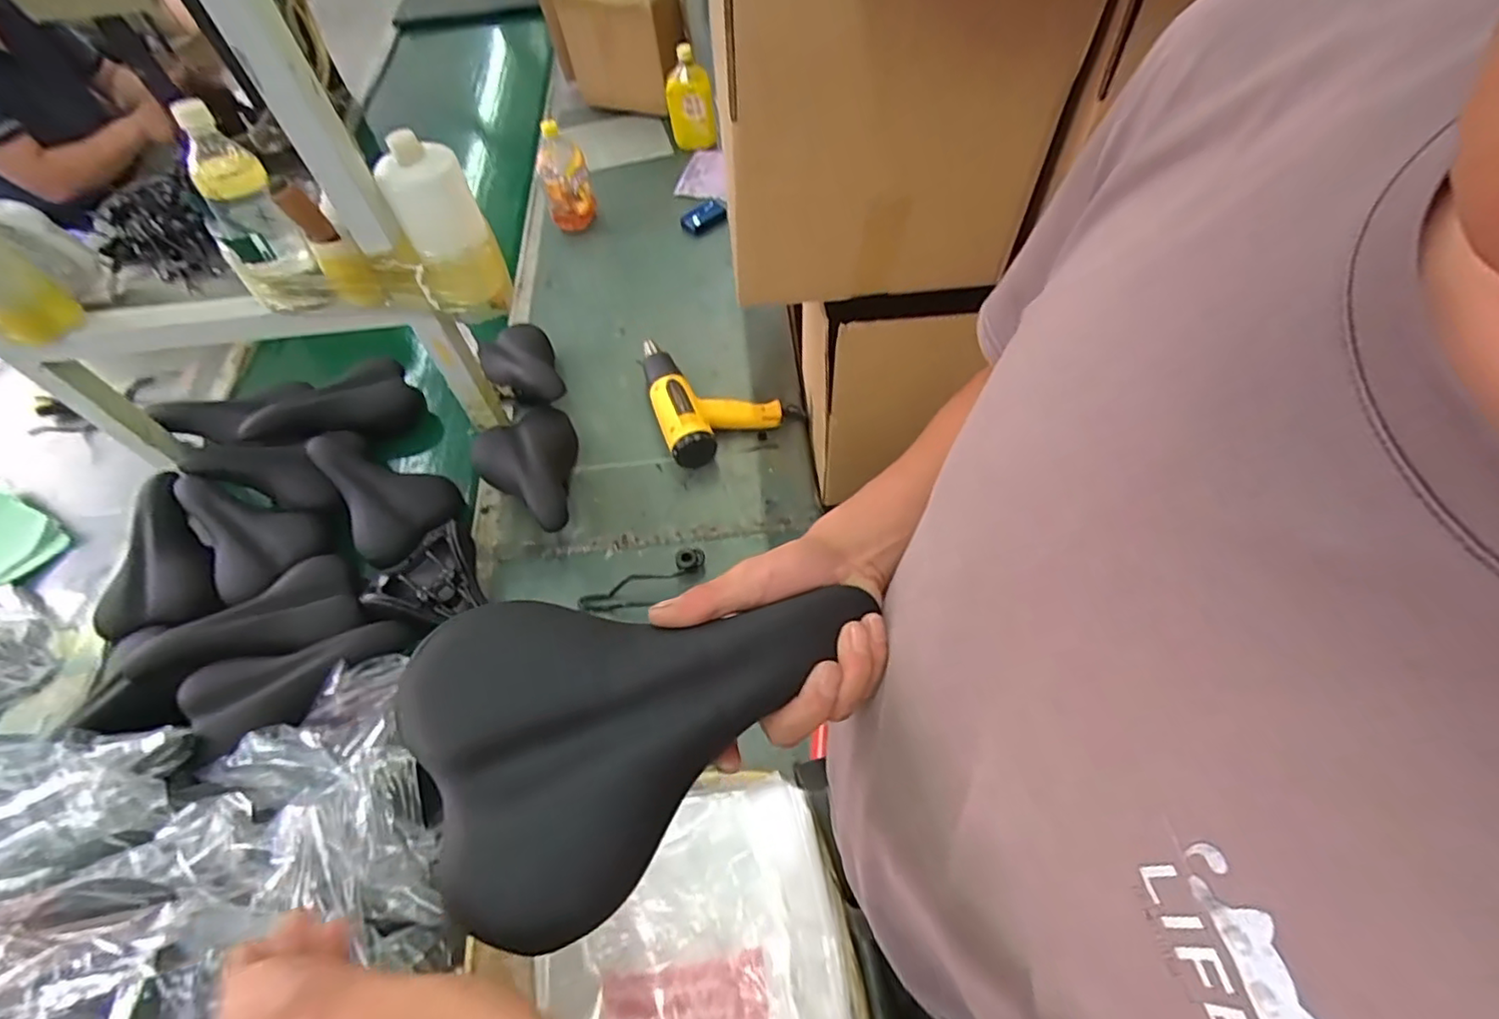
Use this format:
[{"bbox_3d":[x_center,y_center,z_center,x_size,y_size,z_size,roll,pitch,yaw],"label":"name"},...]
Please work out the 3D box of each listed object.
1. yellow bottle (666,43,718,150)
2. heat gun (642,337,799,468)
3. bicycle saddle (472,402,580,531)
[{"bbox_3d":[-0.136,-0.910,1.435,0.103,0.184,0.079,-11,58,-4],"label":"yellow bottle"},{"bbox_3d":[-0.057,-0.208,1.082,0.228,0.073,0.262,-19,59,-9],"label":"heat gun"},{"bbox_3d":[-0.322,-0.058,0.983,0.150,0.086,0.246,-29,61,-15],"label":"bicycle saddle"}]

